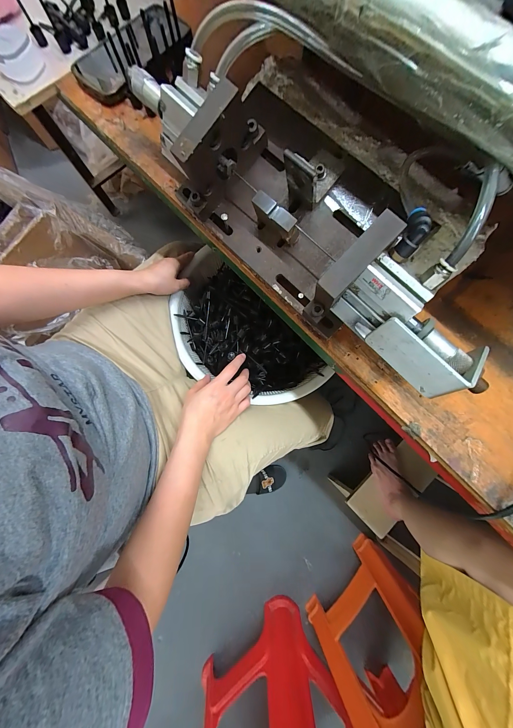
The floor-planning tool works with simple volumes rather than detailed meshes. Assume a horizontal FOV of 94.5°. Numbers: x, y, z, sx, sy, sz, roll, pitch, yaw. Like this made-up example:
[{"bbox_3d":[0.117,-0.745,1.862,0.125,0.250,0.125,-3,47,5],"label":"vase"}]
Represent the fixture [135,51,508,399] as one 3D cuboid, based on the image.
[{"bbox_3d":[0.065,-0.138,0.233,0.135,0.102,0.365,-44,83,-7],"label":"fixture"}]

